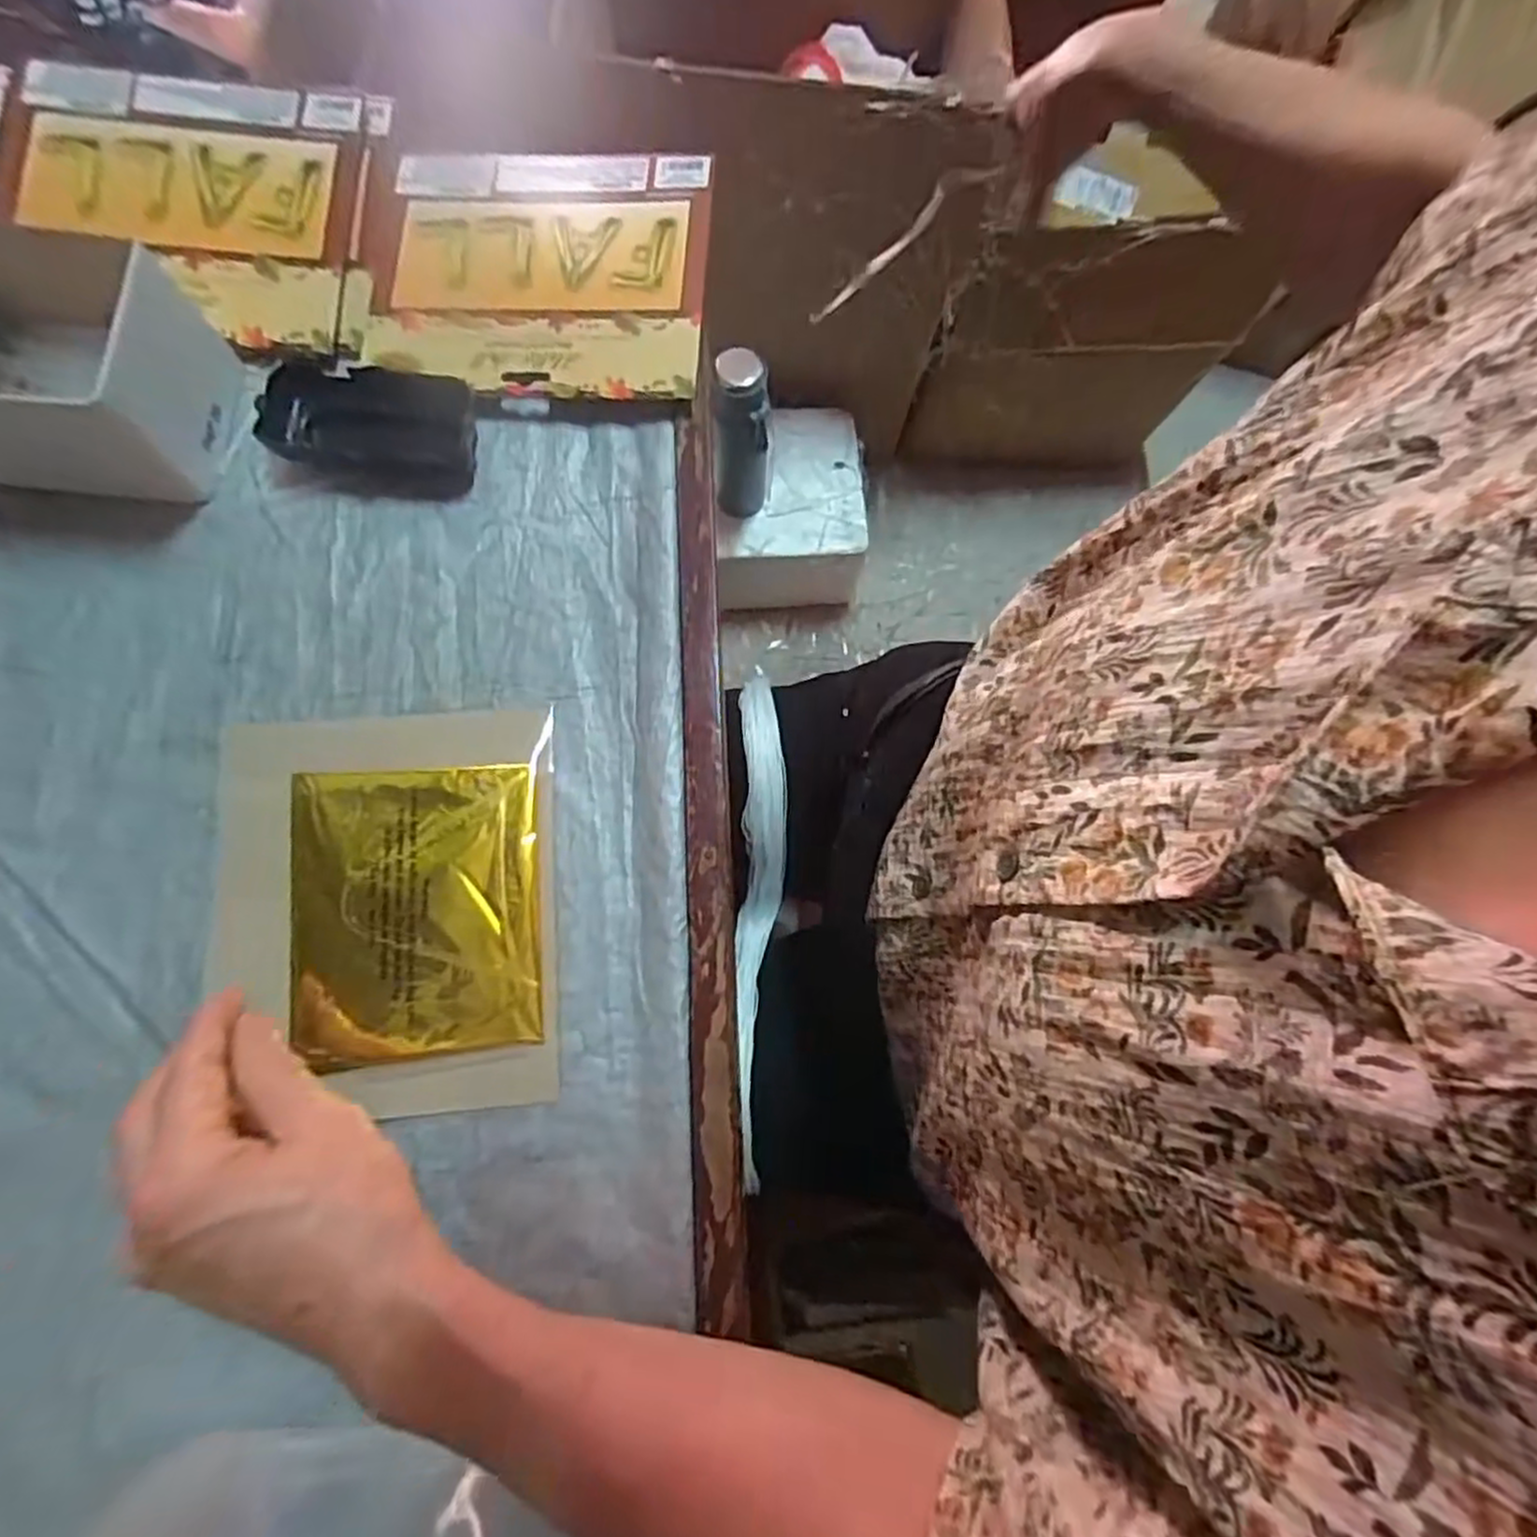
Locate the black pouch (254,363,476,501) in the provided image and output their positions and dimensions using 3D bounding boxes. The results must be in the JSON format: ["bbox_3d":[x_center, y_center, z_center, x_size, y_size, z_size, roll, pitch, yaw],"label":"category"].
[{"bbox_3d":[-0.219,-0.186,0.407,0.108,0.023,0.065,3,76,-1],"label":"black pouch"}]

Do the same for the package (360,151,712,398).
[{"bbox_3d":[-0.135,-0.286,0.422,0.194,0.019,0.156,3,76,-1],"label":"package"}]

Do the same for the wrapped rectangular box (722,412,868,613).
[{"bbox_3d":[0.026,-0.372,1.112,0.212,0.187,0.225,-4,76,-4],"label":"wrapped rectangular box"}]

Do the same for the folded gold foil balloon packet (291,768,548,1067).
[{"bbox_3d":[-0.172,0.067,0.359,0.112,0.011,0.137,-7,77,-3],"label":"folded gold foil balloon packet"}]

